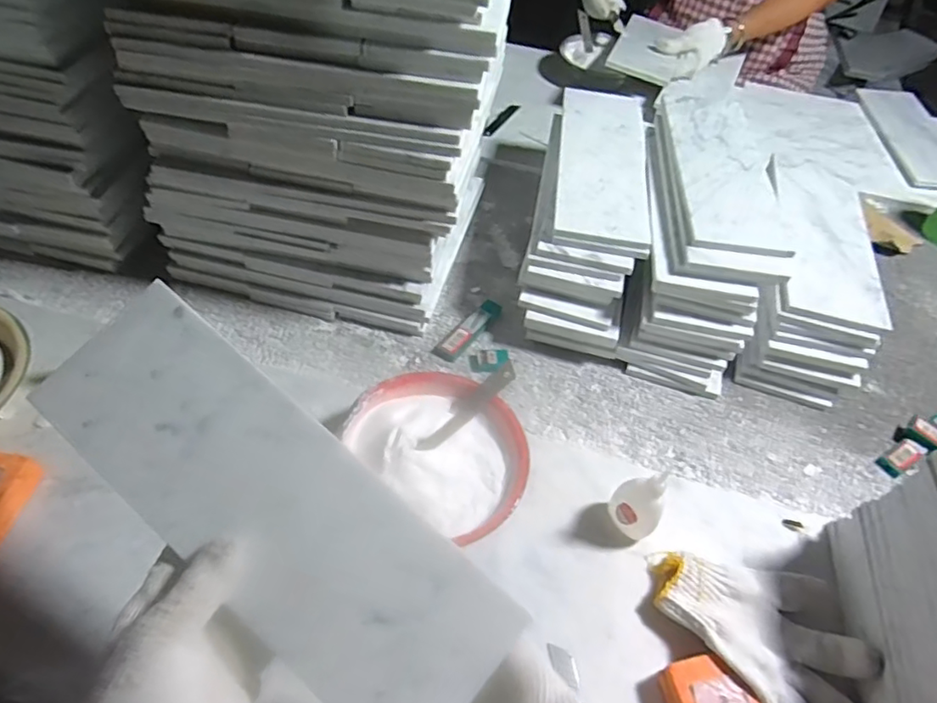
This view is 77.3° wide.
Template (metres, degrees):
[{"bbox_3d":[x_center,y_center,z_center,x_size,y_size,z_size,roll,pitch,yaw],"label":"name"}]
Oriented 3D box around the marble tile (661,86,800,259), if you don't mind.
[{"bbox_3d":[0.297,-0.231,0.690,0.113,0.010,0.347,8,50,3],"label":"marble tile"}]

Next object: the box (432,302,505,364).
[{"bbox_3d":[0.002,-0.028,0.675,0.028,0.013,0.103,32,56,21],"label":"box"}]

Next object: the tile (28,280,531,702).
[{"bbox_3d":[-0.114,0.084,0.329,0.297,0.006,0.098,39,75,12],"label":"tile"}]

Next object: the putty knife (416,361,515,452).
[{"bbox_3d":[-0.002,0.050,0.532,0.110,0.034,0.025,-34,59,-27],"label":"putty knife"}]

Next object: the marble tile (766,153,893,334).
[{"bbox_3d":[0.418,-0.140,0.691,0.109,0.013,0.290,15,51,9],"label":"marble tile"}]

